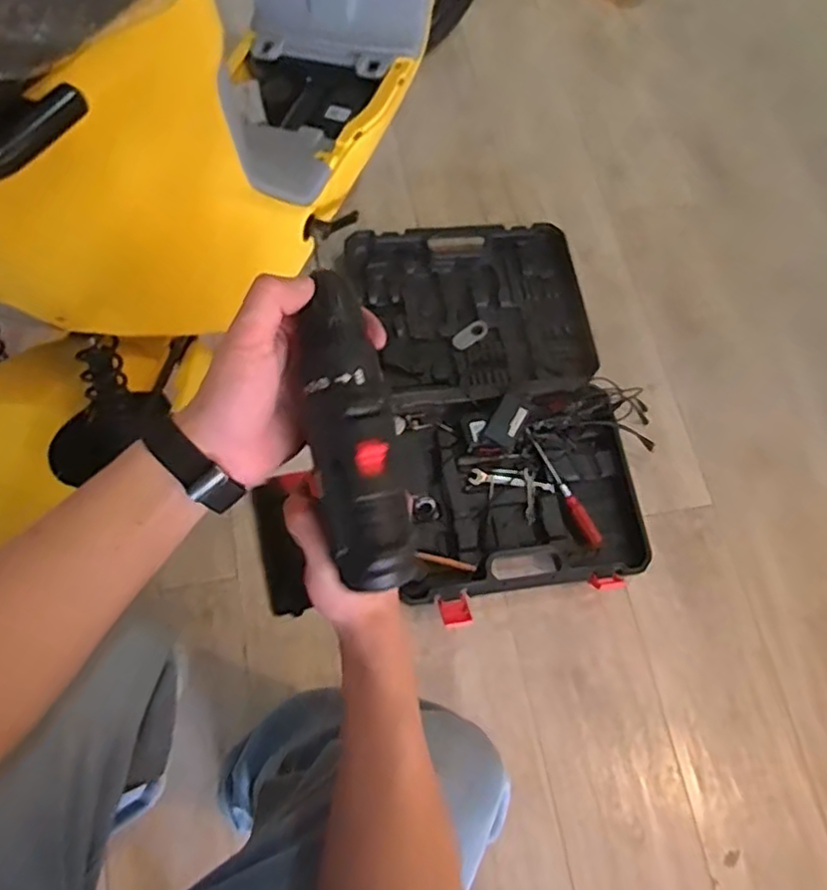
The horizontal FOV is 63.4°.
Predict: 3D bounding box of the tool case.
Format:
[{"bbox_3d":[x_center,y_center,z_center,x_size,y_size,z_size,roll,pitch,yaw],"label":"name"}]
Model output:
[{"bbox_3d":[0.141,-0.078,1.154,0.450,0.072,0.675,-8,70,-10],"label":"tool case"}]

